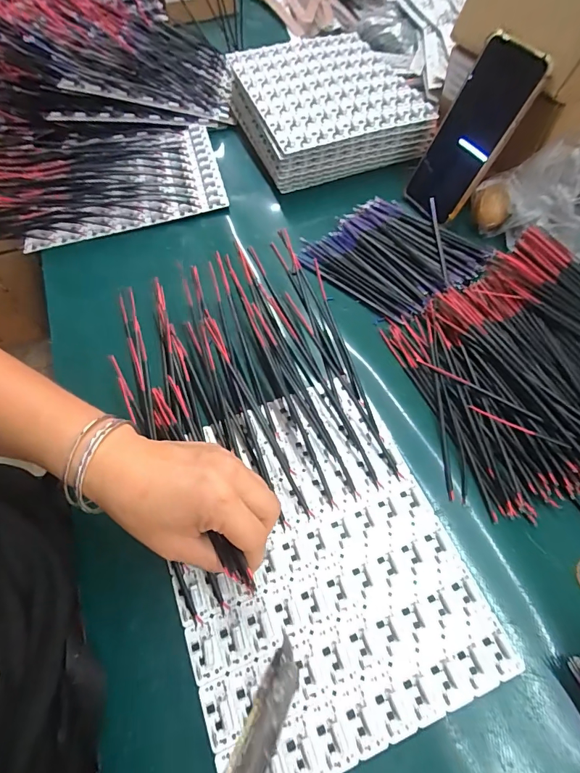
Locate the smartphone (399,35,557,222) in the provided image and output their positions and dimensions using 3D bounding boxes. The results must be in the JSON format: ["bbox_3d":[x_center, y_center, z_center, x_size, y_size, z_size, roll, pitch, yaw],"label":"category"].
[{"bbox_3d":[0.190,-0.267,0.435,0.016,0.160,0.085,-8,54,-35],"label":"smartphone"}]

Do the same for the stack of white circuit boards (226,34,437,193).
[{"bbox_3d":[0.044,-0.375,0.547,0.203,0.067,0.235,-17,60,-7],"label":"stack of white circuit boards"}]

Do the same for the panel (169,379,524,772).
[{"bbox_3d":[0.012,0.119,0.298,0.195,0.009,0.240,-21,60,-9],"label":"panel"}]

